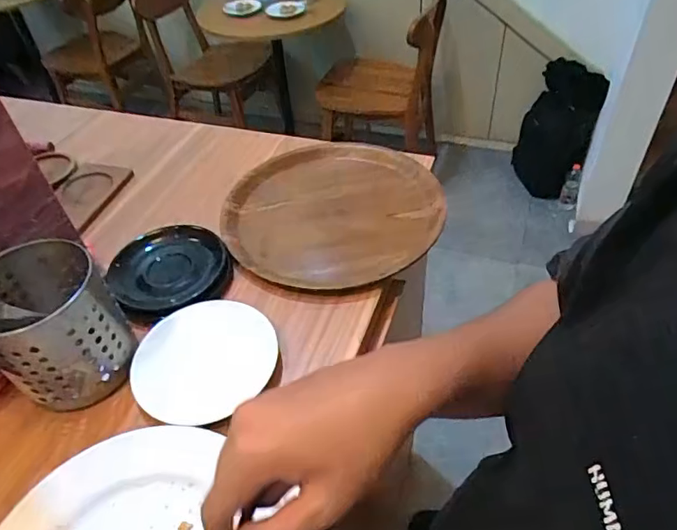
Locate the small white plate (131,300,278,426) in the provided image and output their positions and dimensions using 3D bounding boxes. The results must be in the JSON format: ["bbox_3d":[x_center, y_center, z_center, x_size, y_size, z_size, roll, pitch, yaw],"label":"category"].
[{"bbox_3d":[-0.135,0.096,0.533,0.137,0.018,0.143,-3,45,3],"label":"small white plate"}]

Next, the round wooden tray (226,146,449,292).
[{"bbox_3d":[-0.007,-0.080,0.702,0.286,0.019,0.271,-3,45,3],"label":"round wooden tray"}]

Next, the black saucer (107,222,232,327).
[{"bbox_3d":[-0.203,0.002,0.622,0.137,0.025,0.125,-3,45,3],"label":"black saucer"}]

